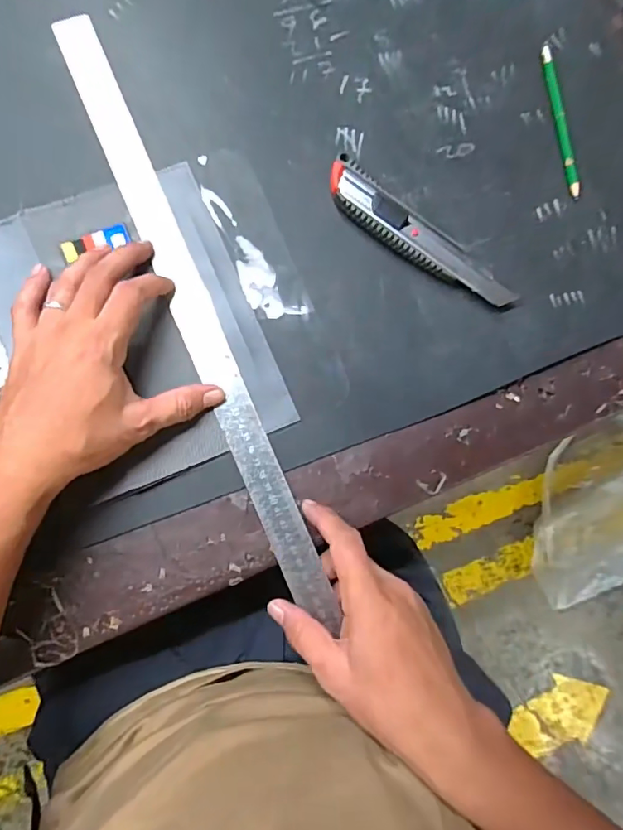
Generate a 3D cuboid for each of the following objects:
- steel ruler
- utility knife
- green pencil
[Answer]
[{"bbox_3d":[-0.089,-0.077,0.382,0.030,0.005,0.485,-22,86,-8],"label":"steel ruler"},{"bbox_3d":[0.083,-0.137,0.400,0.168,0.017,0.035,37,80,-1],"label":"utility knife"},{"bbox_3d":[0.212,-0.251,0.435,0.013,0.011,0.139,-5,84,-7],"label":"green pencil"}]

